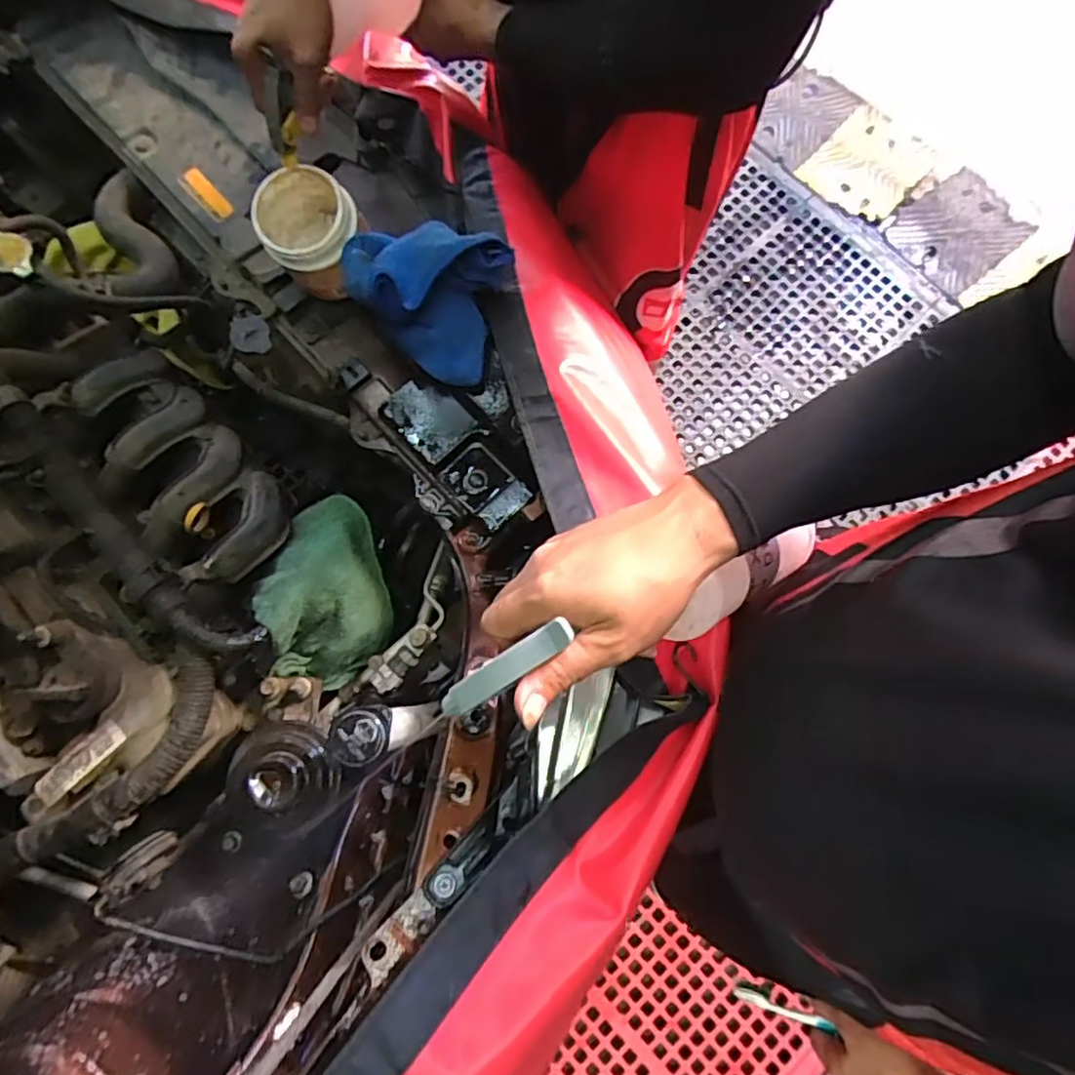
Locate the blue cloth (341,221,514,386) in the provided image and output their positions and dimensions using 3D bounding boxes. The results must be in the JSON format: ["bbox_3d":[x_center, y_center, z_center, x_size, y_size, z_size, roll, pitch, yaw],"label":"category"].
[{"bbox_3d":[-0.109,-0.246,0.620,0.155,0.093,0.115,29,78,5],"label":"blue cloth"}]

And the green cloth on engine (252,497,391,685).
[{"bbox_3d":[-0.233,0.046,0.697,0.112,0.161,0.206,-1,77,-2],"label":"green cloth on engine"}]

